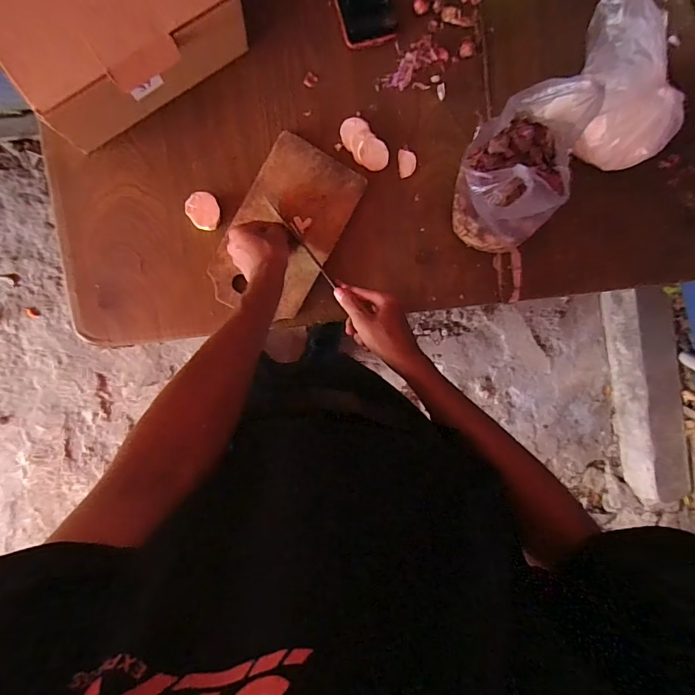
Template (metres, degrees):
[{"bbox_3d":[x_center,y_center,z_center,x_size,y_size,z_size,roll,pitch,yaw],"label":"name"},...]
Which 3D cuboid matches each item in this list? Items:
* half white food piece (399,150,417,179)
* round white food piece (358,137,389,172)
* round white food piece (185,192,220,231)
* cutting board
[{"bbox_3d":[0.088,-0.269,0.620,0.026,0.004,0.039,-8,96,-7],"label":"half white food piece"},{"bbox_3d":[0.037,-0.277,0.608,0.042,0.011,0.042,-1,95,-8],"label":"round white food piece"},{"bbox_3d":[-0.193,-0.184,0.573,0.045,0.023,0.045,-1,95,-8],"label":"round white food piece"},{"bbox_3d":[-0.088,-0.160,0.591,0.138,0.013,0.241,29,91,-9],"label":"cutting board"}]

